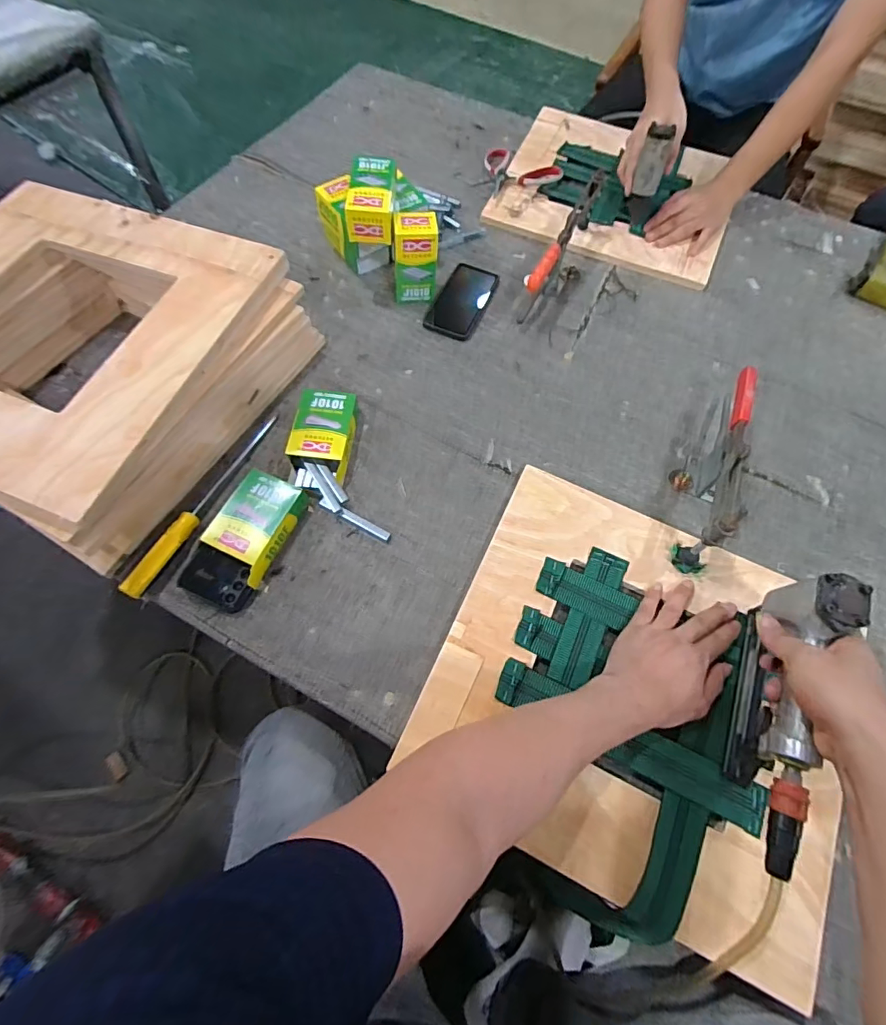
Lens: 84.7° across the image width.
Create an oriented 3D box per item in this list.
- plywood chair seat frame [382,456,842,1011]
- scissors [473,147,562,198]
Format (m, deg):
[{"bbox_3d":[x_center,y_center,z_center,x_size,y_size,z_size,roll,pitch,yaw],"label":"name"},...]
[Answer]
[{"bbox_3d":[0.209,0.189,0.525,0.410,0.030,0.417,23,66,9],"label":"plywood chair seat frame"},{"bbox_3d":[0.134,-0.653,0.944,0.157,0.022,0.131,32,67,13],"label":"scissors"}]

